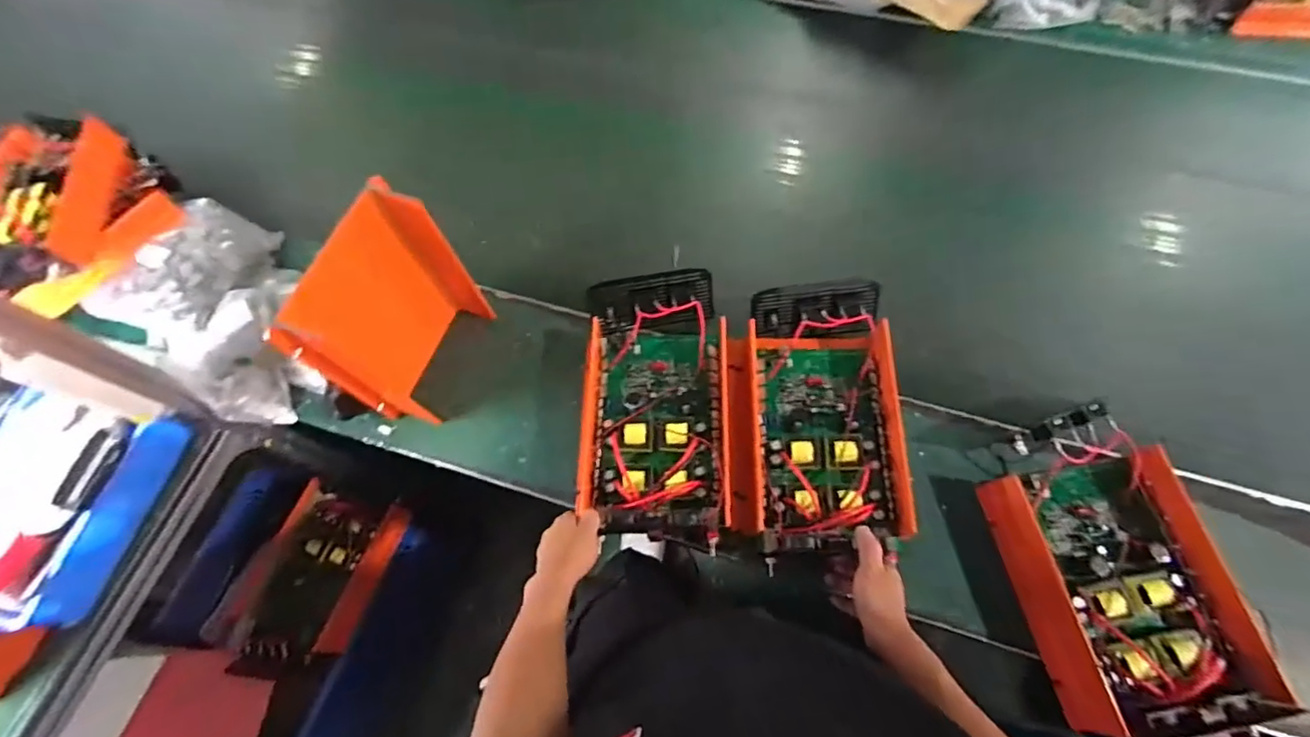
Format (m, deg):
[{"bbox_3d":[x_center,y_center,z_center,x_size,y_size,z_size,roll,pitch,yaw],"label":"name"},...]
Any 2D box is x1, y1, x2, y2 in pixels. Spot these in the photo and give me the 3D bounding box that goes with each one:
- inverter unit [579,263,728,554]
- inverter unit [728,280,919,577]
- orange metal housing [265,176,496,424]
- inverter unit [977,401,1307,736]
[{"bbox_3d":[0.000,0.040,0.826,0.204,0.086,0.391,0,67,3],"label":"inverter unit"},{"bbox_3d":[0.223,0.063,0.796,0.226,0.073,0.366,0,67,3],"label":"inverter unit"},{"bbox_3d":[-0.341,-0.063,0.783,0.075,0.301,0.225,22,69,12],"label":"orange metal housing"},{"bbox_3d":[0.554,0.230,0.697,0.209,0.096,0.359,-9,66,-1],"label":"inverter unit"}]

